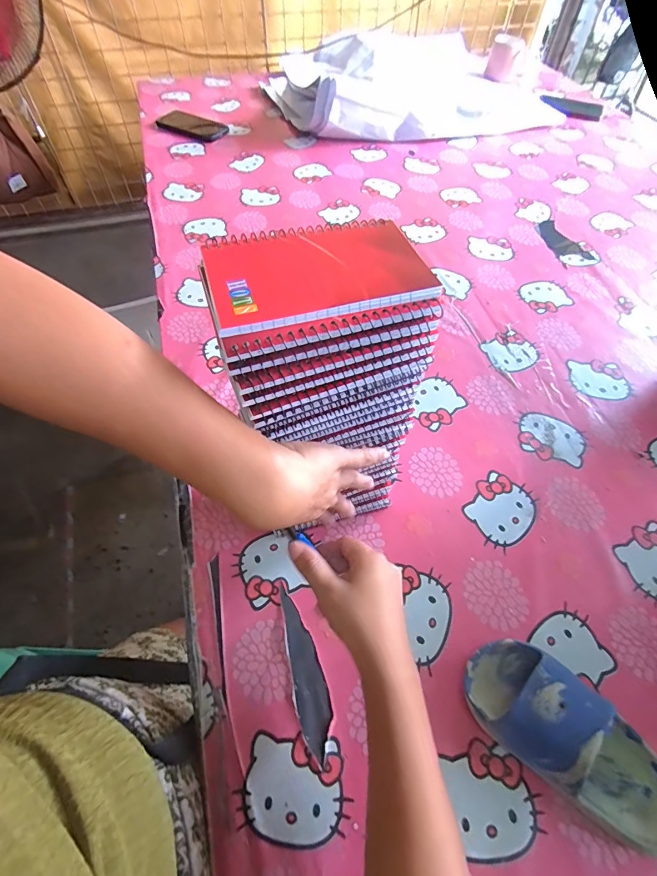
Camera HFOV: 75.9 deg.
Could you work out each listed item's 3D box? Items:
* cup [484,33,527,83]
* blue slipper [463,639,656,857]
[{"bbox_3d":[0.511,-1.087,1.208,0.097,0.087,0.098,16,58,10],"label":"cup"},{"bbox_3d":[0.200,0.244,0.342,0.179,0.060,0.082,36,63,20],"label":"blue slipper"}]

